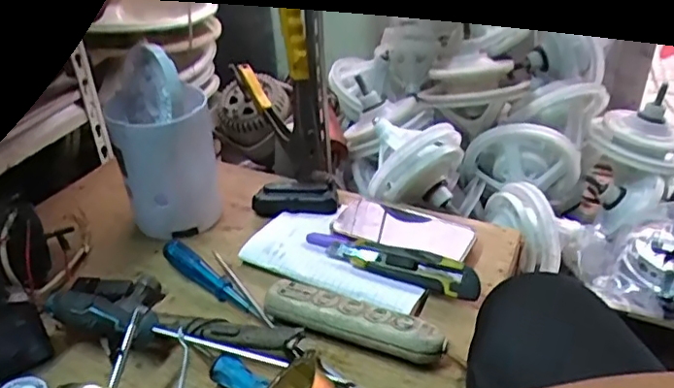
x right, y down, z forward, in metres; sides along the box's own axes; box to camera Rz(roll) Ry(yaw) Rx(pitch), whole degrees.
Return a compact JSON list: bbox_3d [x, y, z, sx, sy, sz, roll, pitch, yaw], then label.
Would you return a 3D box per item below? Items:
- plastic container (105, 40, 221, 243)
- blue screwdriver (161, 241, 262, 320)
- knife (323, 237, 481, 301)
[{"bbox_3d":[-0.198,-0.045,0.690,0.102,0.181,0.115,-17,36,-22],"label":"plastic container"},{"bbox_3d":[-0.136,0.092,0.641,0.154,0.022,0.024,26,43,37],"label":"blue screwdriver"},{"bbox_3d":[0.070,0.074,0.635,0.164,0.031,0.026,14,36,24],"label":"knife"}]

